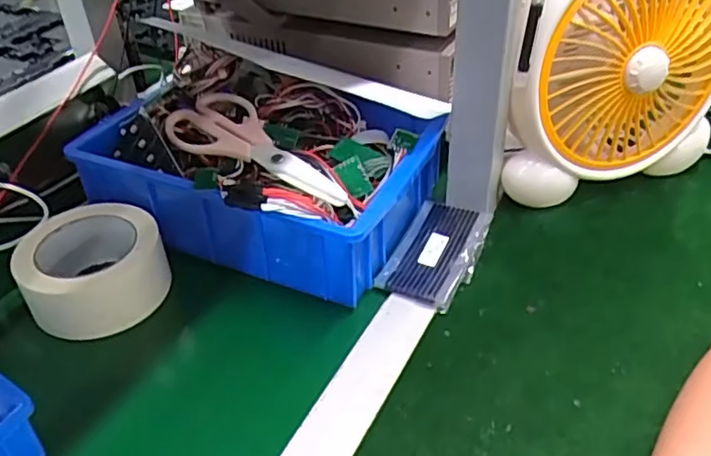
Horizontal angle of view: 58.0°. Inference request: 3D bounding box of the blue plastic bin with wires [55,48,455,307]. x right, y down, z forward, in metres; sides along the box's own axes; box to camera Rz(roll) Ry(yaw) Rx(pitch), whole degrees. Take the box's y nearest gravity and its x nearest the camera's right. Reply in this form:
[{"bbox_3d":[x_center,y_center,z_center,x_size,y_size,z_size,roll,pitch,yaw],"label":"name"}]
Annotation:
[{"bbox_3d":[-0.085,-0.061,0.575,0.285,0.112,0.181,17,42,22],"label":"blue plastic bin with wires"}]

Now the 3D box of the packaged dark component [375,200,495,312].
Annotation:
[{"bbox_3d":[0.069,0.019,0.548,0.068,0.019,0.111,18,42,22],"label":"packaged dark component"}]

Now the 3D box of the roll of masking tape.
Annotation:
[{"bbox_3d":[-0.213,0.032,0.526,0.107,0.052,0.107,-1,39,1],"label":"roll of masking tape"}]

